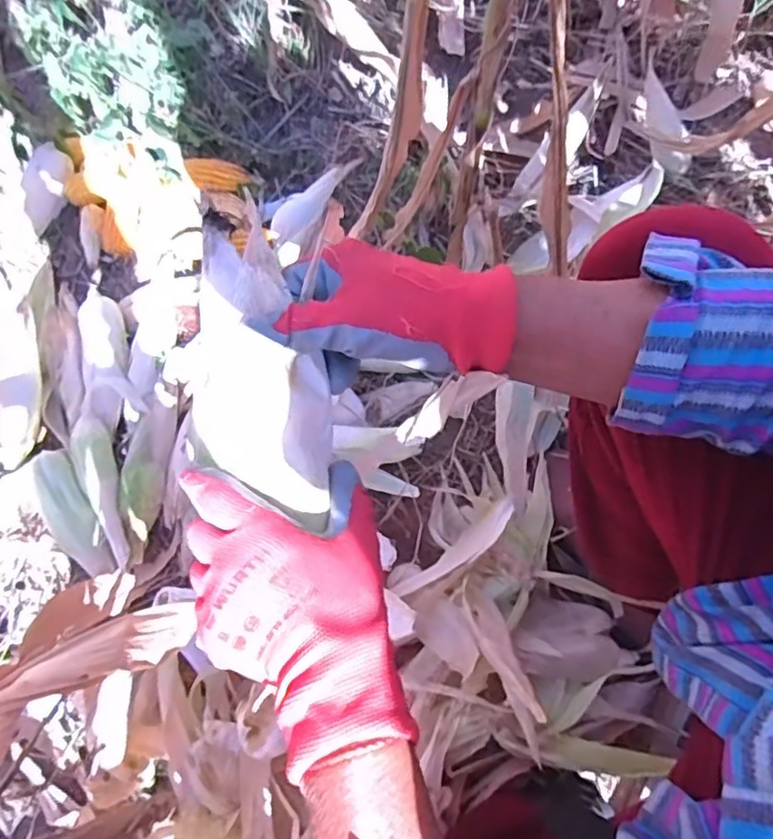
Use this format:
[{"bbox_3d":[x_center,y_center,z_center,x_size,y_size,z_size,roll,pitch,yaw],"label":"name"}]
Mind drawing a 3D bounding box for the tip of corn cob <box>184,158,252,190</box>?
[{"bbox_3d":[-0.264,-0.380,0.937,0.094,0.033,0.038,2,70,2],"label":"tip of corn cob"}]

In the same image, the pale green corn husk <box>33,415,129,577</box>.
[{"bbox_3d":[-0.364,0.094,0.724,0.090,0.045,0.201,-21,71,-6],"label":"pale green corn husk"}]

